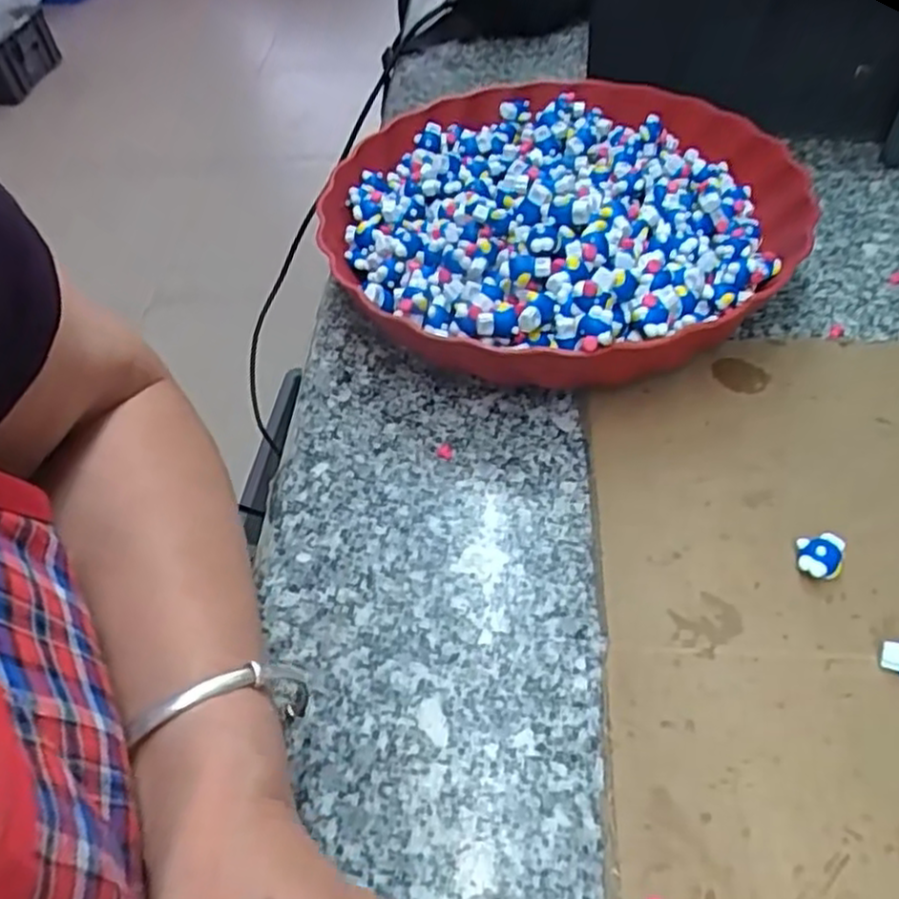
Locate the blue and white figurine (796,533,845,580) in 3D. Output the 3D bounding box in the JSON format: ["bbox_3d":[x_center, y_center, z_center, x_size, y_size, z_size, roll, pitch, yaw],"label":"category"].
[{"bbox_3d":[0.143,0.041,0.280,0.017,0.013,0.017,9,52,13],"label":"blue and white figurine"}]

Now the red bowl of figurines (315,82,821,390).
[{"bbox_3d":[0.055,-0.126,0.393,0.240,0.069,0.239,-3,50,4],"label":"red bowl of figurines"}]

